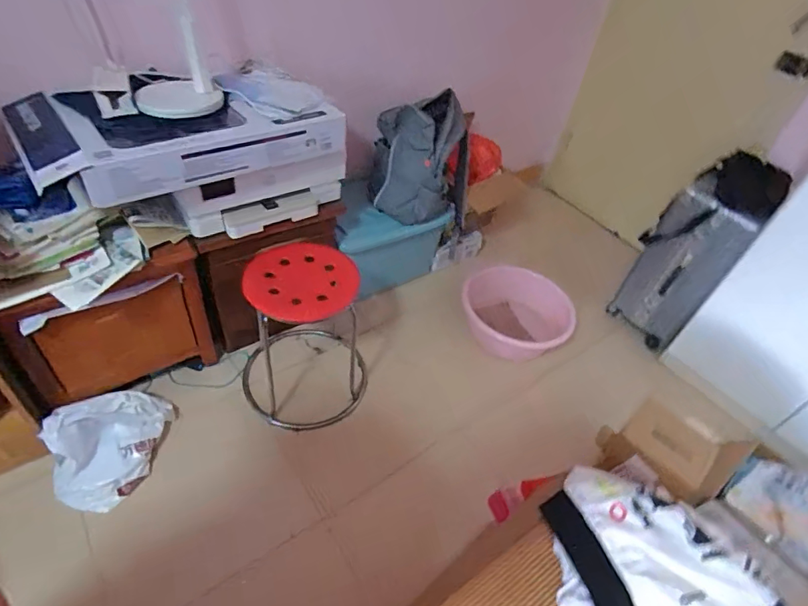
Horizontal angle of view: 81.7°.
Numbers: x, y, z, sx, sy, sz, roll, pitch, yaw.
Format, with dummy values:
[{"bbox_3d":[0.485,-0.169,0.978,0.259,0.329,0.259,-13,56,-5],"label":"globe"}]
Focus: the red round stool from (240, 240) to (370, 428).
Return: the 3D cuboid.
[{"bbox_3d":[-0.312,0.089,1.373,0.360,0.512,0.338,6,44,-6],"label":"red round stool"}]

